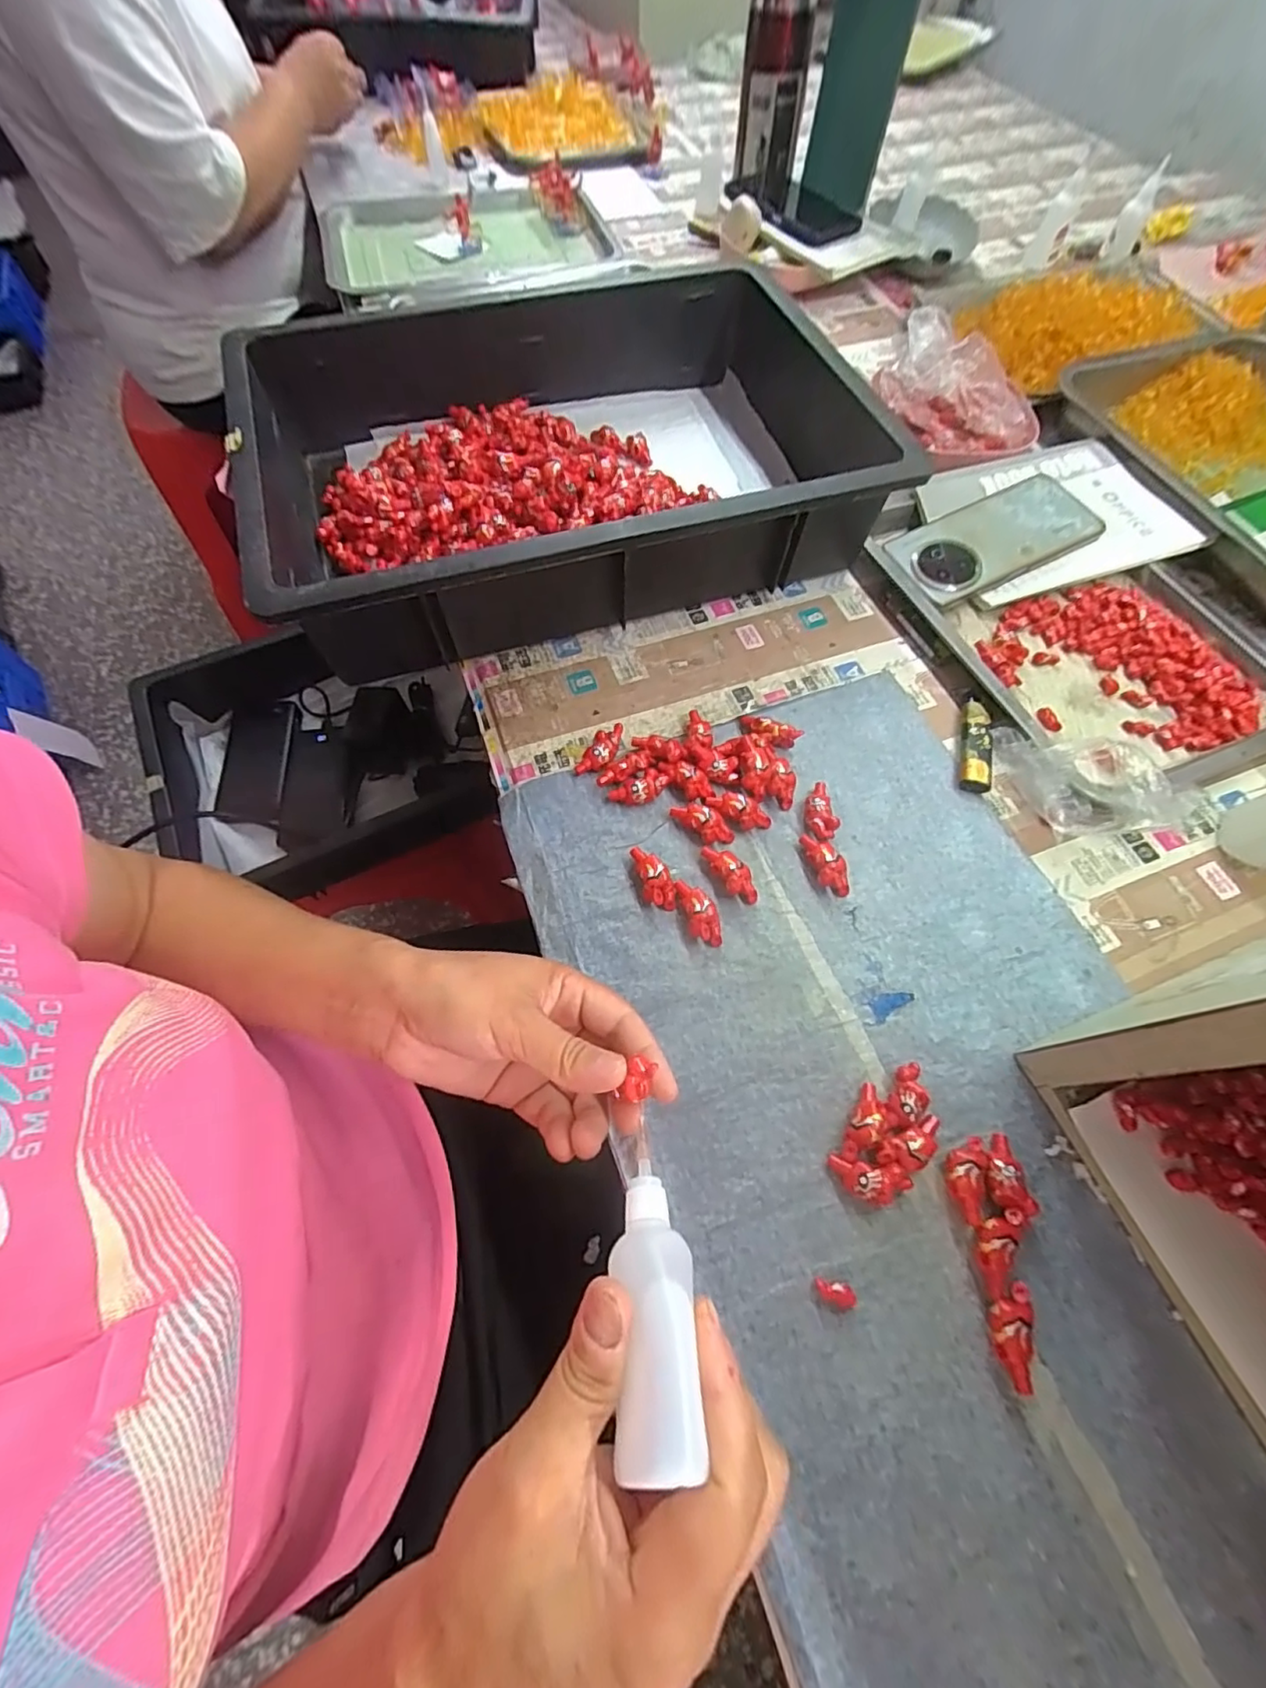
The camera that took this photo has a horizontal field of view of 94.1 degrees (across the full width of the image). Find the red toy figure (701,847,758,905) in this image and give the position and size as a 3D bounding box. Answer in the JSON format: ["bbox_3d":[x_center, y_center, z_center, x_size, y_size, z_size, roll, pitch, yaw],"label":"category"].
[{"bbox_3d":[0.059,0.018,0.358,0.017,0.017,0.042,-30,68,-14],"label":"red toy figure"}]

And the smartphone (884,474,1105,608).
[{"bbox_3d":[0.289,-0.247,0.473,0.158,0.012,0.075,-25,73,-6],"label":"smartphone"}]

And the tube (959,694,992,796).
[{"bbox_3d":[0.235,-0.067,0.404,0.019,0.011,0.070,12,64,5],"label":"tube"}]

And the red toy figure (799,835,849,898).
[{"bbox_3d":[0.118,0.012,0.362,0.018,0.014,0.041,-12,65,-6],"label":"red toy figure"}]

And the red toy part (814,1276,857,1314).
[{"bbox_3d":[0.093,0.207,0.271,0.019,0.007,0.011,21,65,9],"label":"red toy part"}]

